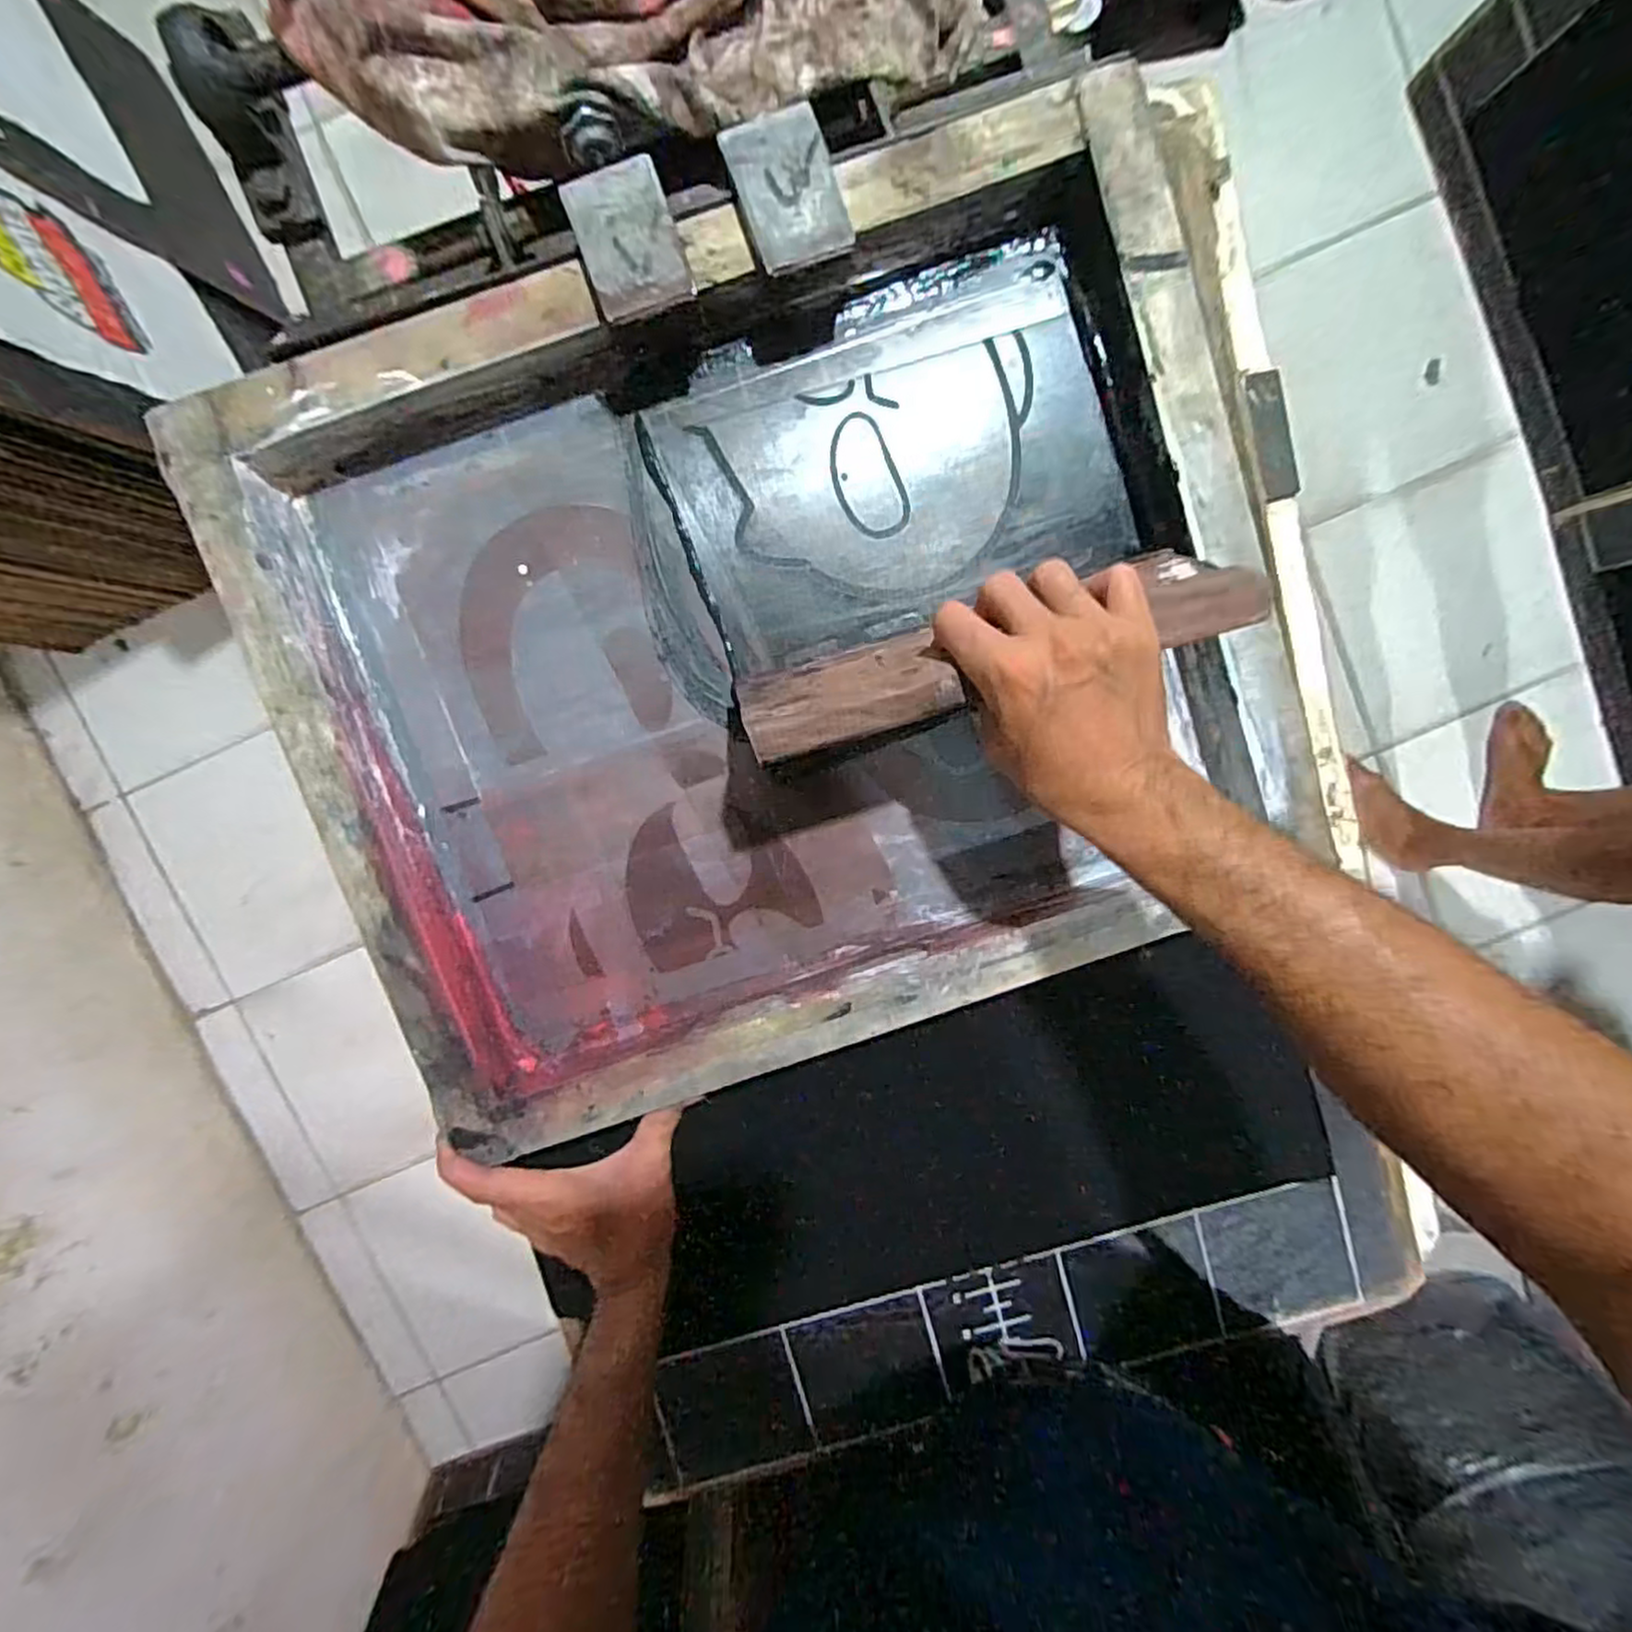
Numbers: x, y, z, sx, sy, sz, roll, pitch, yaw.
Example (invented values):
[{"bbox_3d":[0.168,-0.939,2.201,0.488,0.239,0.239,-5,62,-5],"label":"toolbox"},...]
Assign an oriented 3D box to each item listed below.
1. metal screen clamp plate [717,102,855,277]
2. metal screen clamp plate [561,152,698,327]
[{"bbox_3d":[-0.015,-0.335,0.375,0.051,0.006,0.078,-20,96,3],"label":"metal screen clamp plate"},{"bbox_3d":[-0.099,-0.307,0.374,0.051,0.009,0.076,-19,96,2],"label":"metal screen clamp plate"}]

